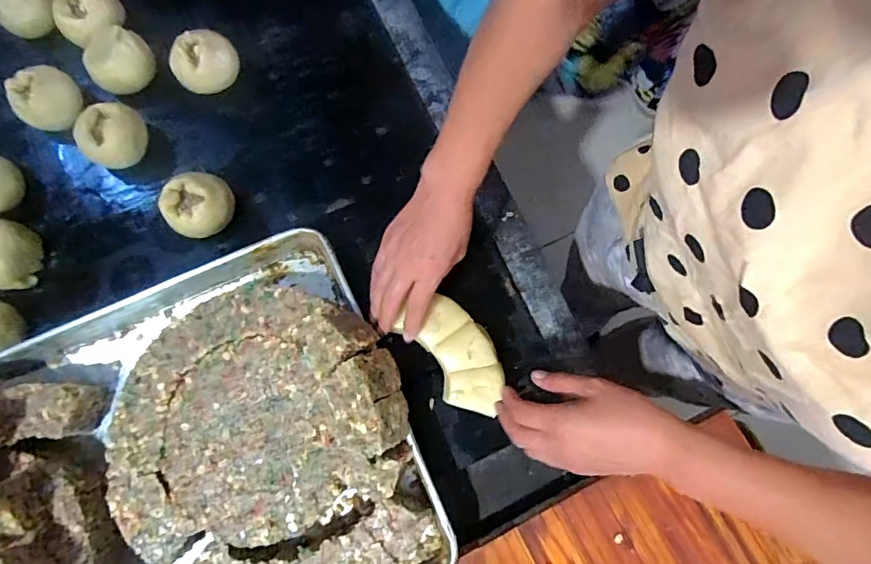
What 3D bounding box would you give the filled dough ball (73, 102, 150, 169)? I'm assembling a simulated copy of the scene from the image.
[{"bbox_3d":[-0.395,-0.178,0.607,0.071,0.052,0.076,0,79,1],"label":"filled dough ball"}]

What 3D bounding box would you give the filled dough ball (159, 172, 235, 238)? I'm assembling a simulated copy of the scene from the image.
[{"bbox_3d":[-0.279,-0.090,0.584,0.081,0.054,0.070,-33,81,-5],"label":"filled dough ball"}]

